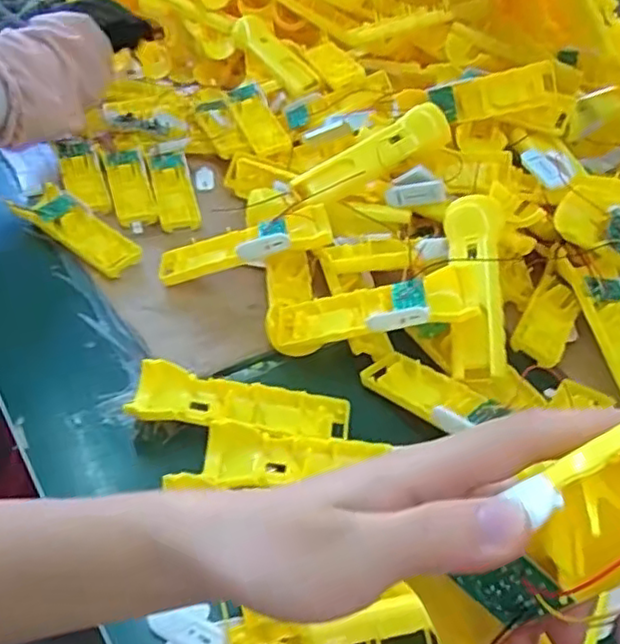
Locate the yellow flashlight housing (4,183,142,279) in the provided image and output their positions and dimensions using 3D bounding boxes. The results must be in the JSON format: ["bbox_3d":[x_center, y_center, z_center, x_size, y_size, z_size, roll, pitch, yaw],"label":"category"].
[{"bbox_3d":[-0.235,-0.094,0.660,0.156,0.032,0.042,27,45,25],"label":"yellow flashlight housing"}]

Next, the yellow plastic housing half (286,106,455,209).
[{"bbox_3d":[0.060,-0.164,0.645,0.164,0.034,0.045,-29,47,-8],"label":"yellow plastic housing half"}]

